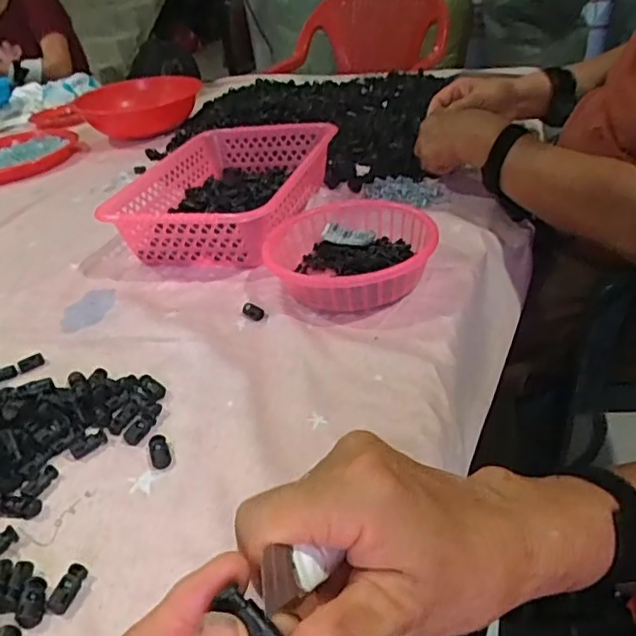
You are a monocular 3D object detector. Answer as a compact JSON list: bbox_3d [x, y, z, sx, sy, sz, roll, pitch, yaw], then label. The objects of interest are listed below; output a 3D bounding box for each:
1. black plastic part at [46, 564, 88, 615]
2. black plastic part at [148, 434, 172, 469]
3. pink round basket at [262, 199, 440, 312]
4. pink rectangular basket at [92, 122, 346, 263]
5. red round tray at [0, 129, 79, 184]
[{"bbox_3d":[-0.151,0.162,0.361,0.013,0.007,0.029,7,36,18],"label":"black plastic part"},{"bbox_3d":[-0.118,0.099,0.447,0.014,0.009,0.027,-16,35,-15],"label":"black plastic part"},{"bbox_3d":[0.033,-0.065,0.618,0.166,0.050,0.175,-6,34,4],"label":"pink round basket"},{"bbox_3d":[-0.115,-0.158,0.773,0.213,0.088,0.296,3,35,17],"label":"pink rectangular basket"},{"bbox_3d":[-0.582,-0.307,1.131,0.201,0.032,0.261,2,35,11],"label":"red round tray"}]

